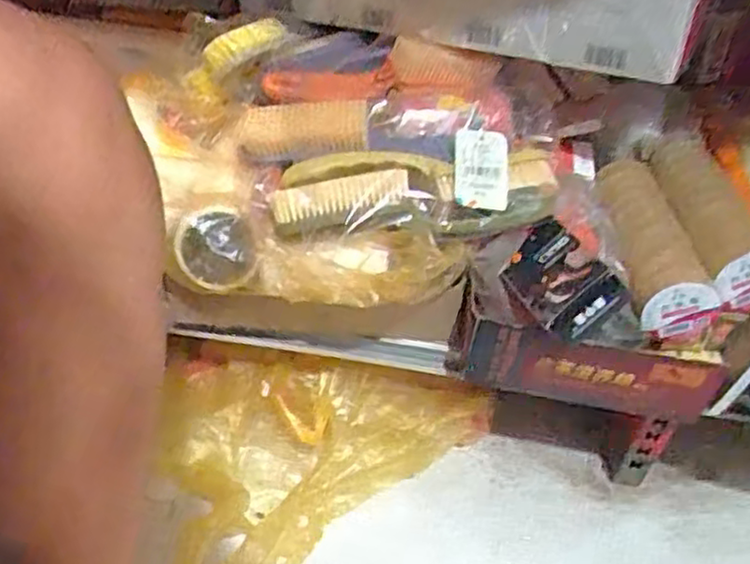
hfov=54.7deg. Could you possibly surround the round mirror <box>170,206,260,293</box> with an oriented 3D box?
[{"bbox_3d":[-0.117,-0.023,0.538,0.063,0.060,0.017,14,23,8],"label":"round mirror"}]

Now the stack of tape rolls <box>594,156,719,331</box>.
[{"bbox_3d":[0.221,-0.041,0.596,0.056,0.064,0.164,0,45,-7],"label":"stack of tape rolls"}]

